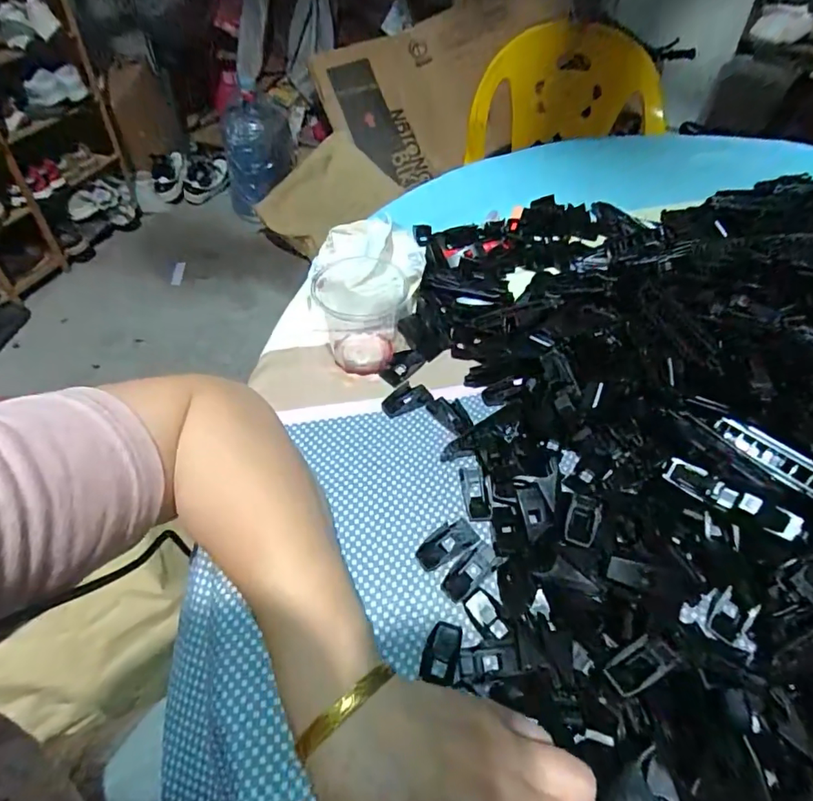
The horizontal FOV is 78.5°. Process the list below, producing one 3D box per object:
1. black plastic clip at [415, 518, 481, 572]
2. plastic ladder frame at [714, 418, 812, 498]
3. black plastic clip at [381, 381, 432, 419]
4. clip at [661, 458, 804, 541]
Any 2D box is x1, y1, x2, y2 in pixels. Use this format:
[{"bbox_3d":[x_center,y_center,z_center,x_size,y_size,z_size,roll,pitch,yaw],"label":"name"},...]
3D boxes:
[{"bbox_3d":[0.025,0.092,0.317,0.042,0.004,0.019,-25,54,-23],"label":"black plastic clip"},{"bbox_3d":[0.228,0.035,0.307,0.019,0.004,0.072,-49,60,3],"label":"plastic ladder frame"},{"bbox_3d":[-0.001,-0.001,0.396,0.040,0.006,0.027,-23,53,-21],"label":"black plastic clip"},{"bbox_3d":[0.200,0.059,0.309,0.076,0.010,0.019,30,89,33],"label":"clip"}]

